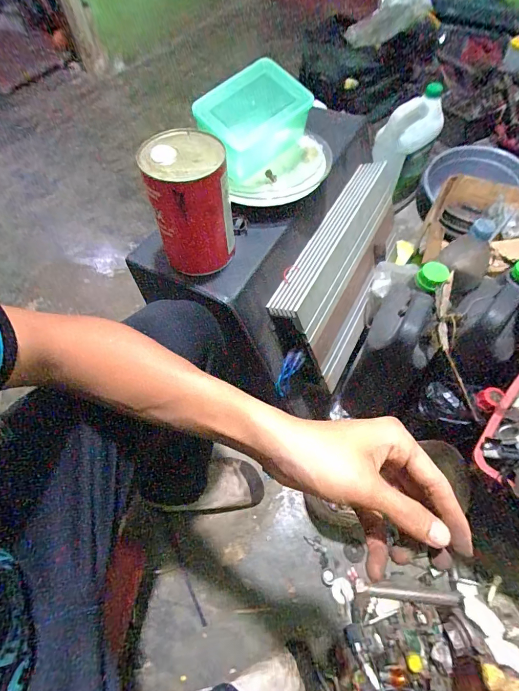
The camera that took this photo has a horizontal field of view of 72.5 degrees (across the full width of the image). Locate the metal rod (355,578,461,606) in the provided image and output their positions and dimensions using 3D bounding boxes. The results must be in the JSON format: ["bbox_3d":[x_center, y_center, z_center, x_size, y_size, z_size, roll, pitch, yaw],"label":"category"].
[{"bbox_3d":[0.082,0.138,0.197,0.054,0.009,0.006,3,60,4],"label":"metal rod"}]

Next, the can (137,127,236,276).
[{"bbox_3d":[-0.087,-0.186,0.471,0.092,0.149,0.098,-1,59,1],"label":"can"}]

